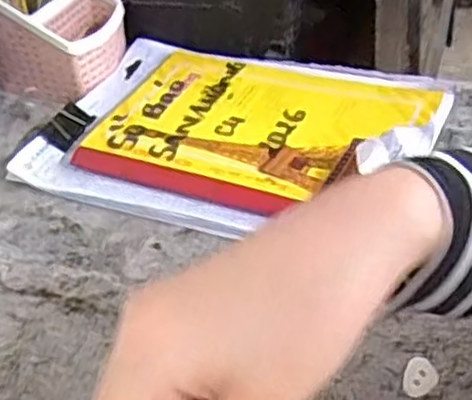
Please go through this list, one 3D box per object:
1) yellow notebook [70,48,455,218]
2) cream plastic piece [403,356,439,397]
[{"bbox_3d":[0.014,-0.061,0.586,0.262,0.015,0.175,14,45,22],"label":"yellow notebook"},{"bbox_3d":[0.101,0.095,0.400,0.018,0.004,0.025,9,43,18],"label":"cream plastic piece"}]

